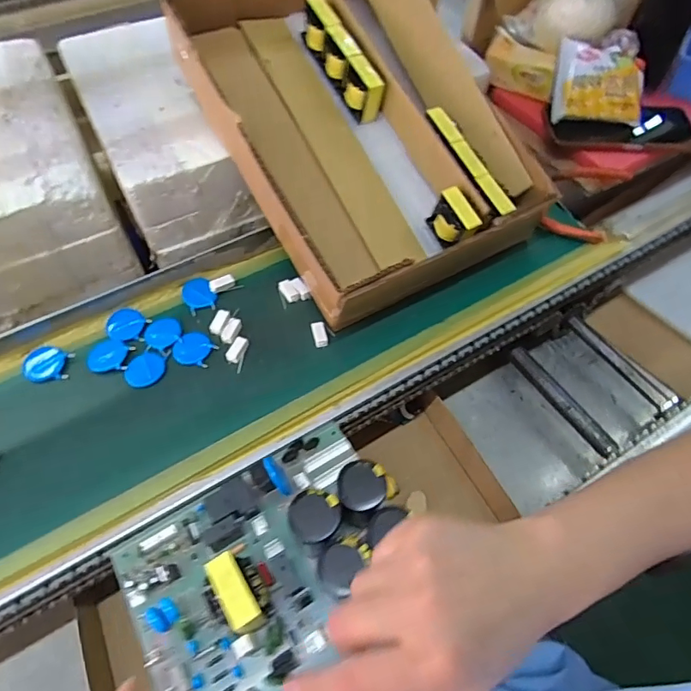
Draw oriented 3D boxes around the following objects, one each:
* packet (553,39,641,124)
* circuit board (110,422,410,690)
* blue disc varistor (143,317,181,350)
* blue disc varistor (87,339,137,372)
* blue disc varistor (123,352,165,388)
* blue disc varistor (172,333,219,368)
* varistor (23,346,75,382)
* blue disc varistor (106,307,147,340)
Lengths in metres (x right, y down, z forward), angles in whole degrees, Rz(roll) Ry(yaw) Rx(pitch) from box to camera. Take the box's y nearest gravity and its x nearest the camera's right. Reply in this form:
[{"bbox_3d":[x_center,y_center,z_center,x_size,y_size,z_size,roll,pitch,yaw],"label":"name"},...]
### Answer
[{"bbox_3d":[0.282,-0.291,0.539,0.091,0.018,0.084,5,102,8],"label":"packet"},{"bbox_3d":[-0.051,0.143,0.322,0.184,0.055,0.137,-29,62,-16],"label":"circuit board"},{"bbox_3d":[-0.164,-0.012,0.437,0.031,0.004,0.033,0,57,0],"label":"blue disc varistor"},{"bbox_3d":[-0.205,0.009,0.425,0.039,0.004,0.030,2,57,1],"label":"blue disc varistor"},{"bbox_3d":[-0.171,0.020,0.415,0.035,0.004,0.030,-38,65,-22],"label":"blue disc varistor"},{"bbox_3d":[-0.133,0.003,0.427,0.038,0.004,0.031,23,59,14],"label":"blue disc varistor"},{"bbox_3d":[-0.258,0.015,0.421,0.040,0.004,0.034,3,57,2],"label":"varistor"},{"bbox_3d":[-0.200,-0.020,0.442,0.032,0.004,0.035,-35,63,-21],"label":"blue disc varistor"}]

